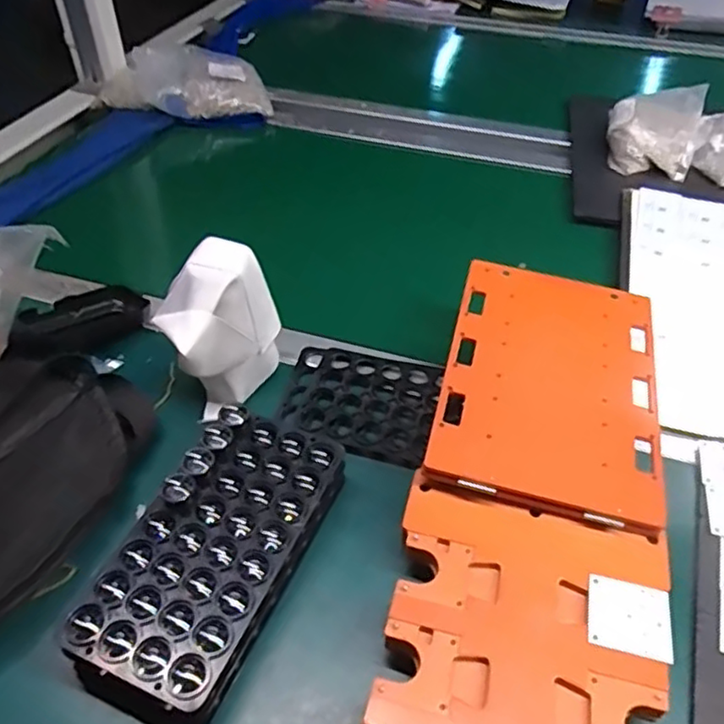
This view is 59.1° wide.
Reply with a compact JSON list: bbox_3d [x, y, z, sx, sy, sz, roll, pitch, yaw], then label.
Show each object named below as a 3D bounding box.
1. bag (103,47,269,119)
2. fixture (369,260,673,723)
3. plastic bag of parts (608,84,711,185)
[{"bbox_3d":[-0.264,-0.419,0.958,0.258,0.056,0.167,-1,45,-1],"label":"bag"},{"bbox_3d":[0.118,0.094,0.429,0.159,0.023,0.436,12,51,8],"label":"fixture"},{"bbox_3d":[0.384,-0.312,0.845,0.113,0.048,0.166,17,47,16],"label":"plastic bag of parts"}]

